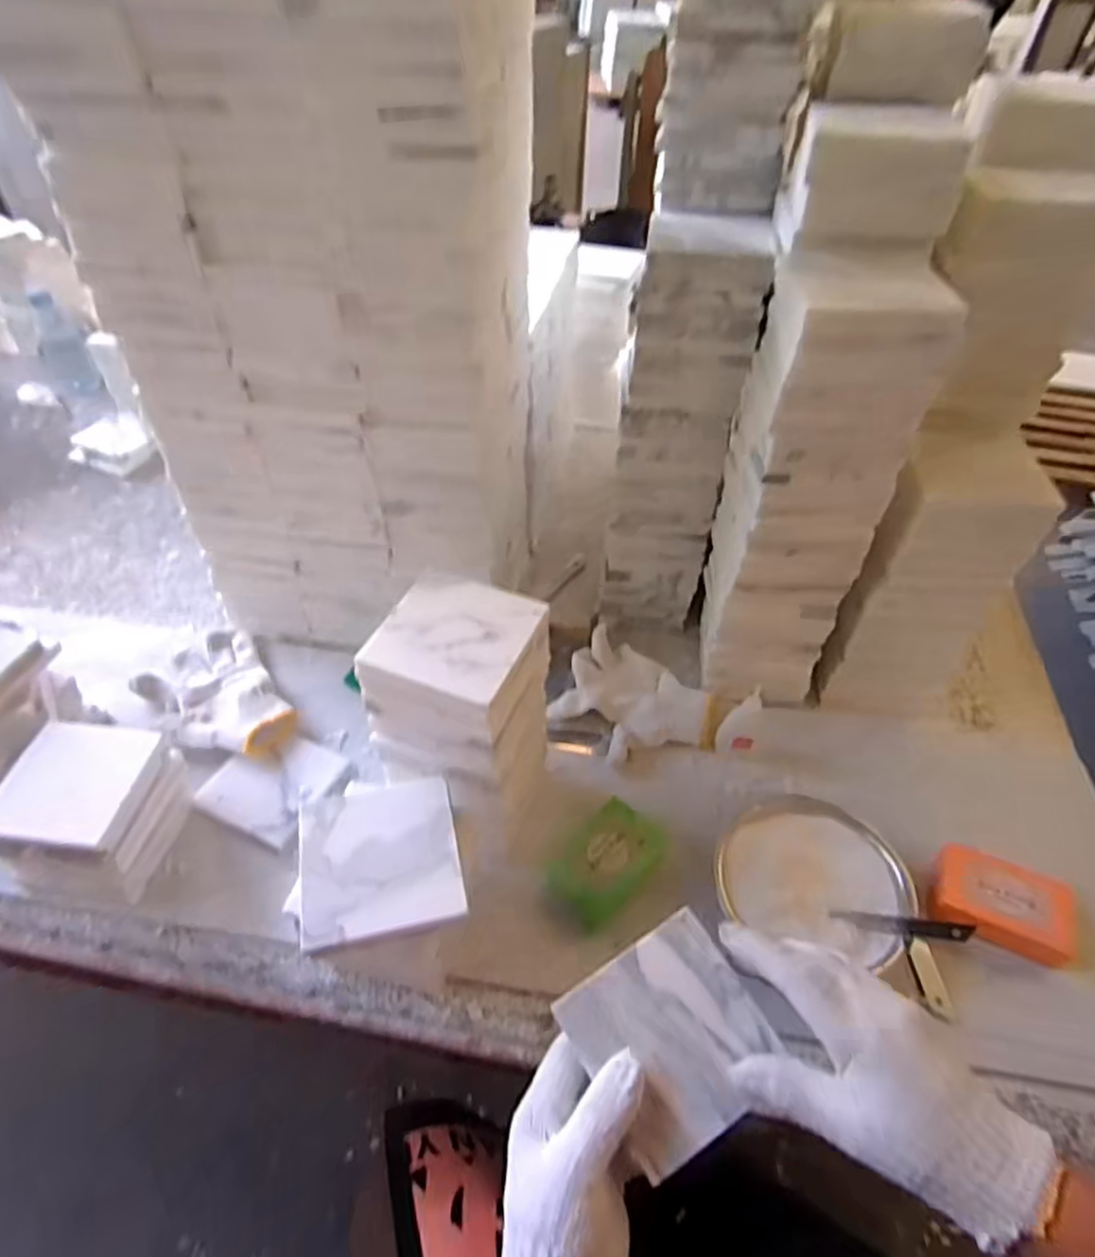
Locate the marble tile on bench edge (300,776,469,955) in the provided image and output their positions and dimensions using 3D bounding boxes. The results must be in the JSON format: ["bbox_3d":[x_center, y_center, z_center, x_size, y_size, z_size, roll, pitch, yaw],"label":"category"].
[{"bbox_3d":[-0.109,0.149,0.461,0.099,0.009,0.098,-9,47,-13],"label":"marble tile on bench edge"}]

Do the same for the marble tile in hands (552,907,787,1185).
[{"bbox_3d":[0.072,0.232,0.404,0.098,0.004,0.100,-31,67,-10],"label":"marble tile in hands"}]

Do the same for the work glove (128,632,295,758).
[{"bbox_3d":[-0.326,0.068,0.705,0.128,0.034,0.177,-34,57,-31],"label":"work glove"}]

